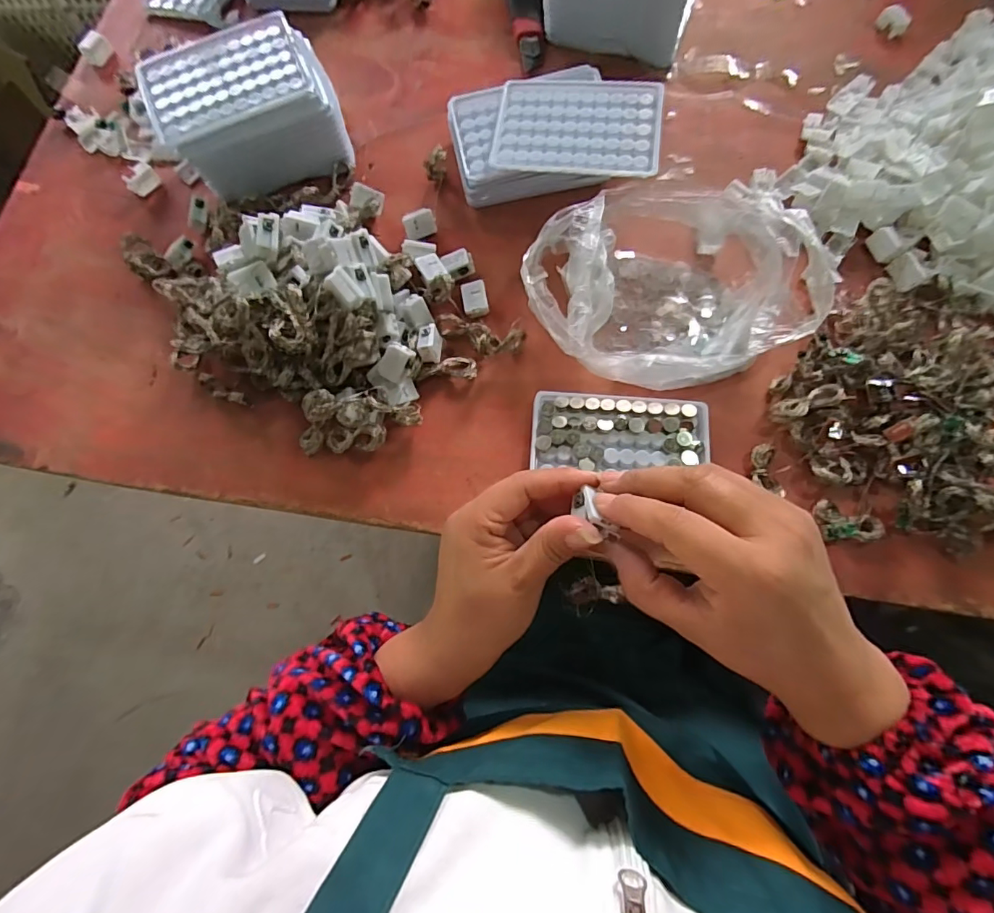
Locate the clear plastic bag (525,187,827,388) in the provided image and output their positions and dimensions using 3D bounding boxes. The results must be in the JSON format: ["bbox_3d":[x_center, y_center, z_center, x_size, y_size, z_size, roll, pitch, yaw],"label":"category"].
[{"bbox_3d":[0.133,-0.134,0.387,0.216,0.055,0.152,-7,74,0],"label":"clear plastic bag"}]

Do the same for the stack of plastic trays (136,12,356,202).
[{"bbox_3d":[-0.211,-0.296,0.438,0.147,0.073,0.119,-27,75,-6],"label":"stack of plastic trays"}]

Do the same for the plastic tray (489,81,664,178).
[{"bbox_3d":[0.064,-0.265,0.399,0.128,0.011,0.093,6,74,4],"label":"plastic tray"}]

